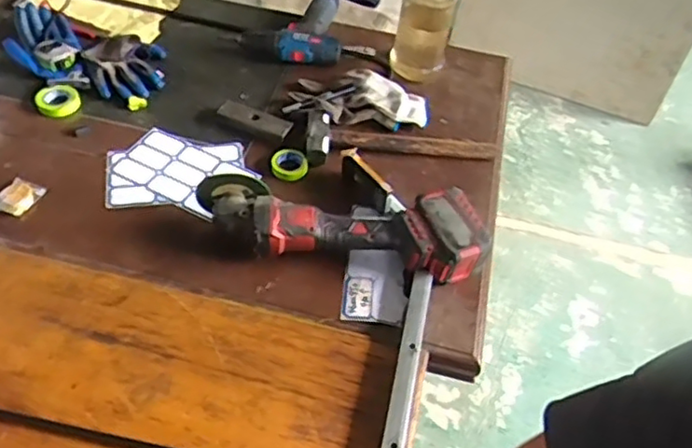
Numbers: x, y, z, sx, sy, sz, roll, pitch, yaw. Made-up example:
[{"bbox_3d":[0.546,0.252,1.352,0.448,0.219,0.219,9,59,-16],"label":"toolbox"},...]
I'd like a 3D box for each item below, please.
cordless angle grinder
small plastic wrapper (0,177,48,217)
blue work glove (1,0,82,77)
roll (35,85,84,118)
[{"bbox_3d":[-0.008,0.008,0.901,0.393,0.088,0.119,5,50,-2],"label":"cordless angle grinder"},{"bbox_3d":[-0.469,-0.038,0.924,0.057,0.016,0.060,21,52,11],"label":"small plastic wrapper"},{"bbox_3d":[-0.538,-0.327,1.137,0.115,0.029,0.180,-22,56,-22],"label":"blue work glove"},{"bbox_3d":[-0.473,-0.202,1.069,0.069,0.018,0.062,-16,54,-19],"label":"roll"}]

